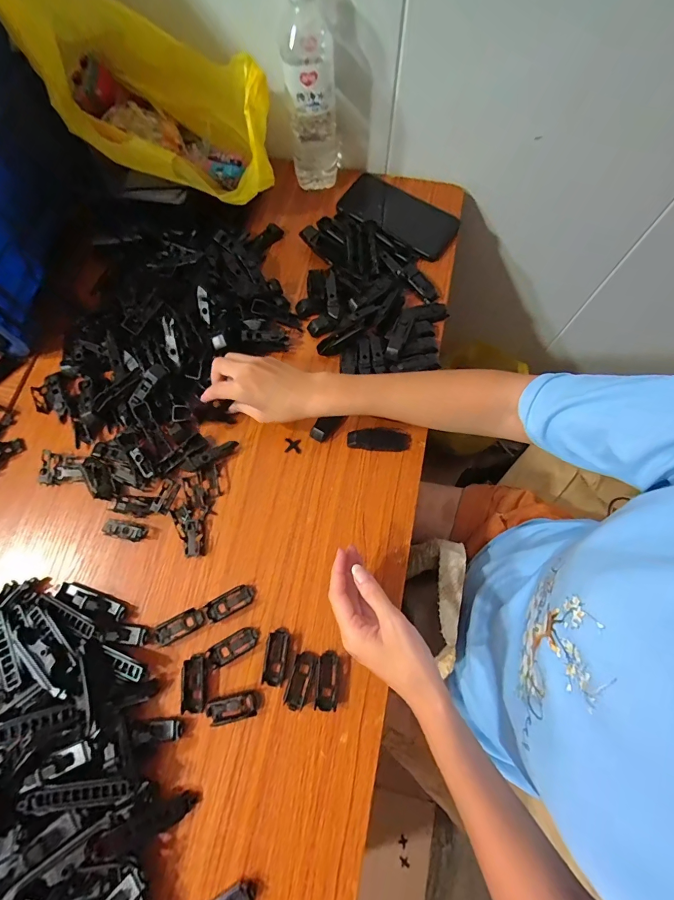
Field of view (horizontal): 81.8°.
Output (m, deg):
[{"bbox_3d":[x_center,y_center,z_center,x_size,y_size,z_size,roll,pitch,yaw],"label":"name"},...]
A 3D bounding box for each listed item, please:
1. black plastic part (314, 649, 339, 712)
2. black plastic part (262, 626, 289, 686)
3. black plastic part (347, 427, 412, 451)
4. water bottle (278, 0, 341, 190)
[{"bbox_3d":[-0.009,0.224,0.378,0.020,0.008,0.050,6,72,2],"label":"black plastic part"},{"bbox_3d":[-0.060,0.204,0.386,0.022,0.005,0.050,7,72,2],"label":"black plastic part"},{"bbox_3d":[0.049,-0.012,0.449,0.072,0.010,0.024,1,72,1],"label":"black plastic part"},{"bbox_3d":[-0.030,-0.441,0.481,0.066,0.208,0.070,1,72,1],"label":"water bottle"}]

